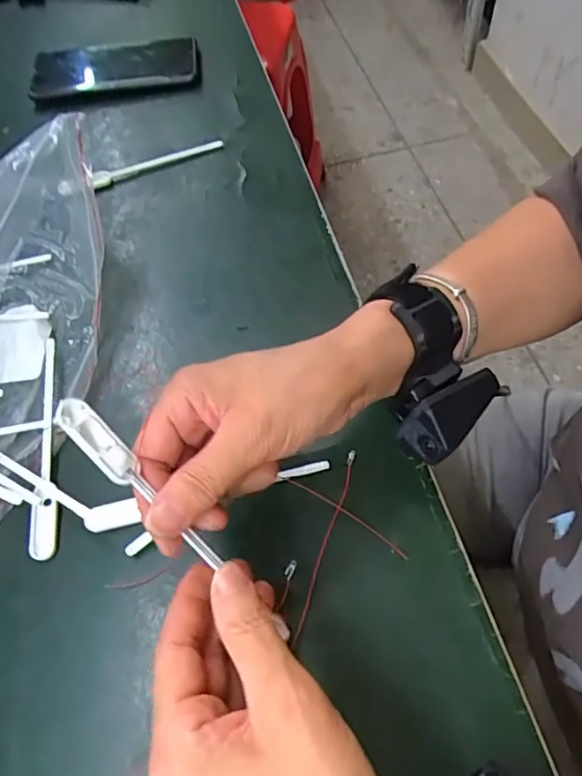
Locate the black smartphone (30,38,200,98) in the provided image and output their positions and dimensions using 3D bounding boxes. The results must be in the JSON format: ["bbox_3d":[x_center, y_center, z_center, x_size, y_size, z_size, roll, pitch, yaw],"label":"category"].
[{"bbox_3d":[-0.175,-0.323,0.557,0.161,0.014,0.073,-10,60,-5],"label":"black smartphone"}]

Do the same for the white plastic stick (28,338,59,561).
[{"bbox_3d":[-0.151,0.031,0.348,0.017,0.010,0.145,-7,60,0],"label":"white plastic stick"}]

